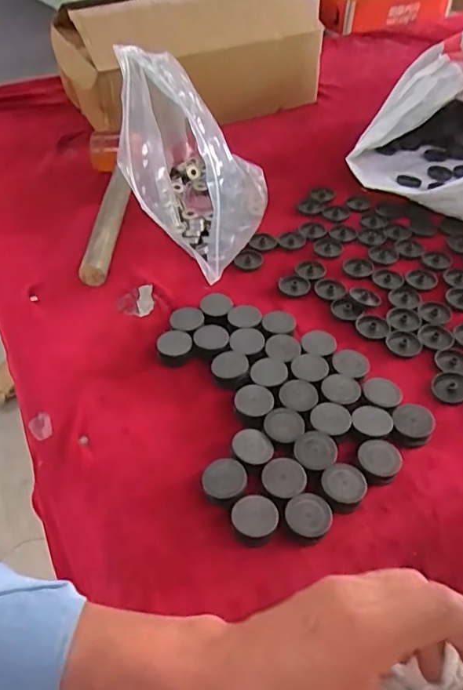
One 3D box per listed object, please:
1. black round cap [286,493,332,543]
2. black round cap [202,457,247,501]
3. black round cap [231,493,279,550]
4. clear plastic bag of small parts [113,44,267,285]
[{"bbox_3d":[0.056,0.126,0.395,0.031,0.017,0.033,0,45,0],"label":"black round cap"},{"bbox_3d":[-0.006,0.104,0.417,0.032,0.013,0.034,0,45,0],"label":"black round cap"},{"bbox_3d":[0.017,0.128,0.393,0.031,0.019,0.037,-8,45,-8],"label":"black round cap"},{"bbox_3d":[-0.034,-0.225,0.608,0.137,0.193,0.219,12,46,11],"label":"clear plastic bag of small parts"}]

